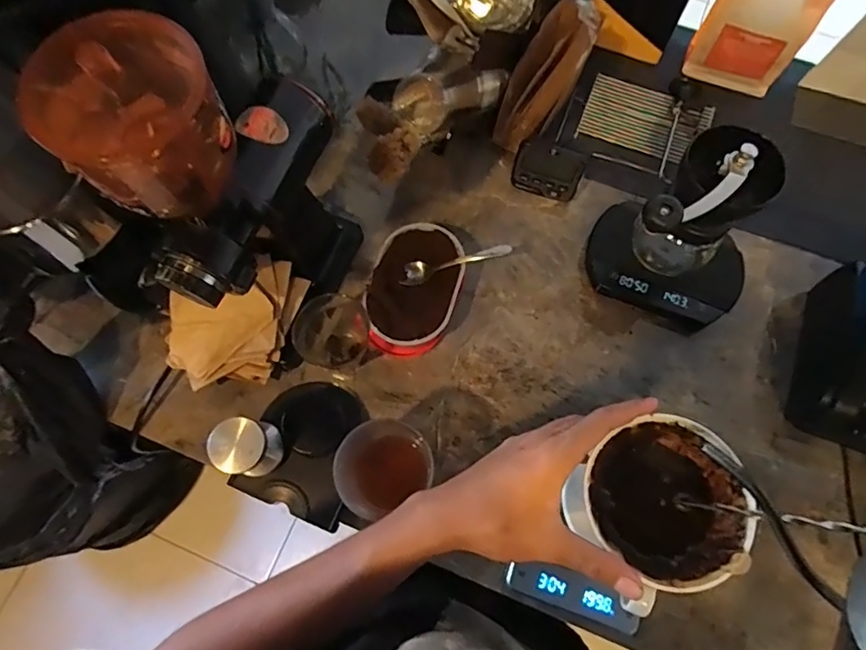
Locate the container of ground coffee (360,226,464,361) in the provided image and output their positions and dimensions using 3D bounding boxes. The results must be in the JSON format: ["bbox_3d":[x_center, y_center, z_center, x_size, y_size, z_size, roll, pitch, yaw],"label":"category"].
[{"bbox_3d":[-0.020,-0.041,0.618,0.101,0.053,0.148,18,72,7],"label":"container of ground coffee"}]

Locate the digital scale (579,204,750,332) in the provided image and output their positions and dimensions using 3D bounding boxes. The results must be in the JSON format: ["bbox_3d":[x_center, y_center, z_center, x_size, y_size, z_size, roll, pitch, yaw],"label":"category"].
[{"bbox_3d":[0.276,-0.069,0.631,0.182,0.047,0.112,20,72,8],"label":"digital scale"}]

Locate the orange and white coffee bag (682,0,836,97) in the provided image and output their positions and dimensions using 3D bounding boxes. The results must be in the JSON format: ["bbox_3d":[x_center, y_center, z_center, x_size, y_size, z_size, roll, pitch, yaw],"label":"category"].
[{"bbox_3d":[0.409,-0.379,0.653,0.120,0.170,0.055,26,73,9],"label":"orange and white coffee bag"}]

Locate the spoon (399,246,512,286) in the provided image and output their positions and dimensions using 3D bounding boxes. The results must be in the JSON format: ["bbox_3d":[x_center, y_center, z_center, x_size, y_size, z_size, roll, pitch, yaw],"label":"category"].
[{"bbox_3d":[0.024,-0.075,0.607,0.127,0.027,0.025,-14,71,-4],"label":"spoon"}]

